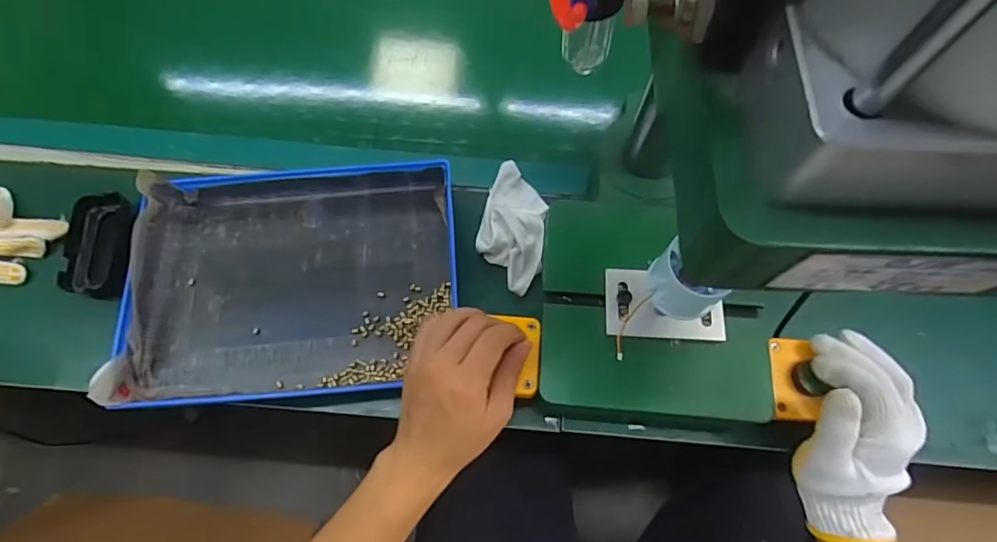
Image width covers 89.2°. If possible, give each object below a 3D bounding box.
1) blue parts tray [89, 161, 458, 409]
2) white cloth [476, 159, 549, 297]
[{"bbox_3d":[-0.204,0.008,0.521,0.321,0.058,0.244,-5,69,-1],"label":"blue parts tray"},{"bbox_3d":[0.016,-0.053,0.535,0.066,0.024,0.148,7,69,3],"label":"white cloth"}]

